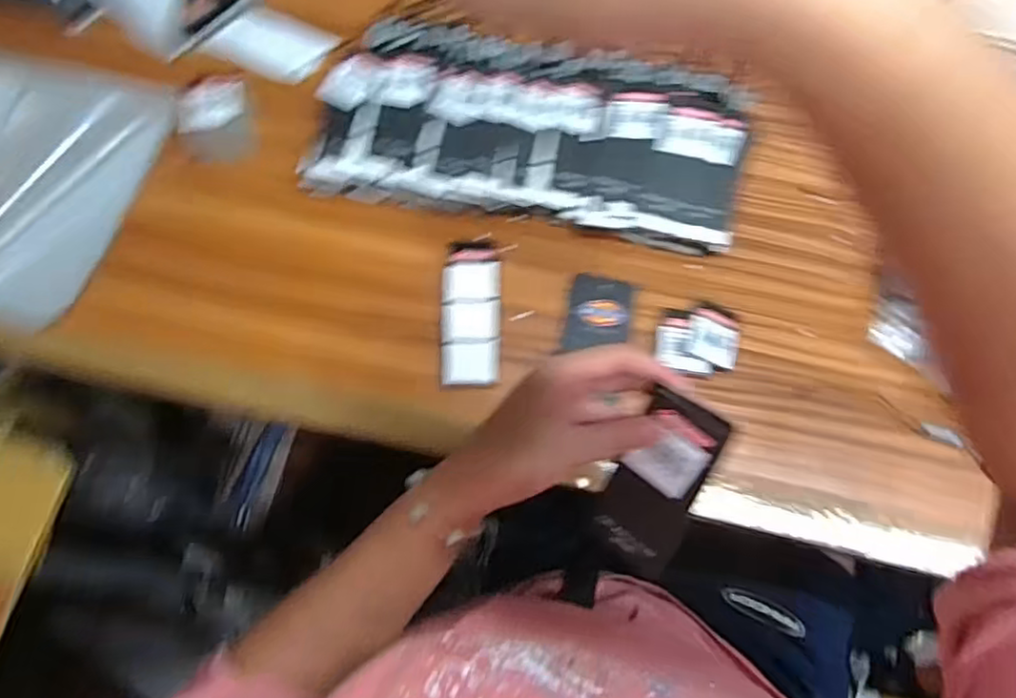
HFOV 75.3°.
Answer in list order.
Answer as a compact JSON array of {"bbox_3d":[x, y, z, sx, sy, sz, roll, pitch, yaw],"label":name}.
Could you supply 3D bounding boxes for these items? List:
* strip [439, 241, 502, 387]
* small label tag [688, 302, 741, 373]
[{"bbox_3d":[-0.028,-0.031,0.500,0.045,0.004,0.118,0,69,-1],"label":"strip"},{"bbox_3d":[0.157,-0.011,0.500,0.038,0.008,0.049,18,69,6],"label":"small label tag"}]

